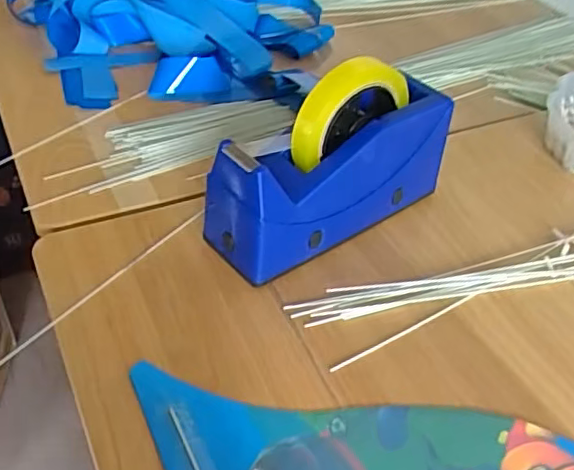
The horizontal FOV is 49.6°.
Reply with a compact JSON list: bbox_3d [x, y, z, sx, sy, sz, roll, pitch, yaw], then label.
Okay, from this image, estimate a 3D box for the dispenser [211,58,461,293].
[{"bbox_3d":[0.035,-0.059,0.474,0.196,0.129,0.068,-27,51,-31],"label":"dispenser"}]

